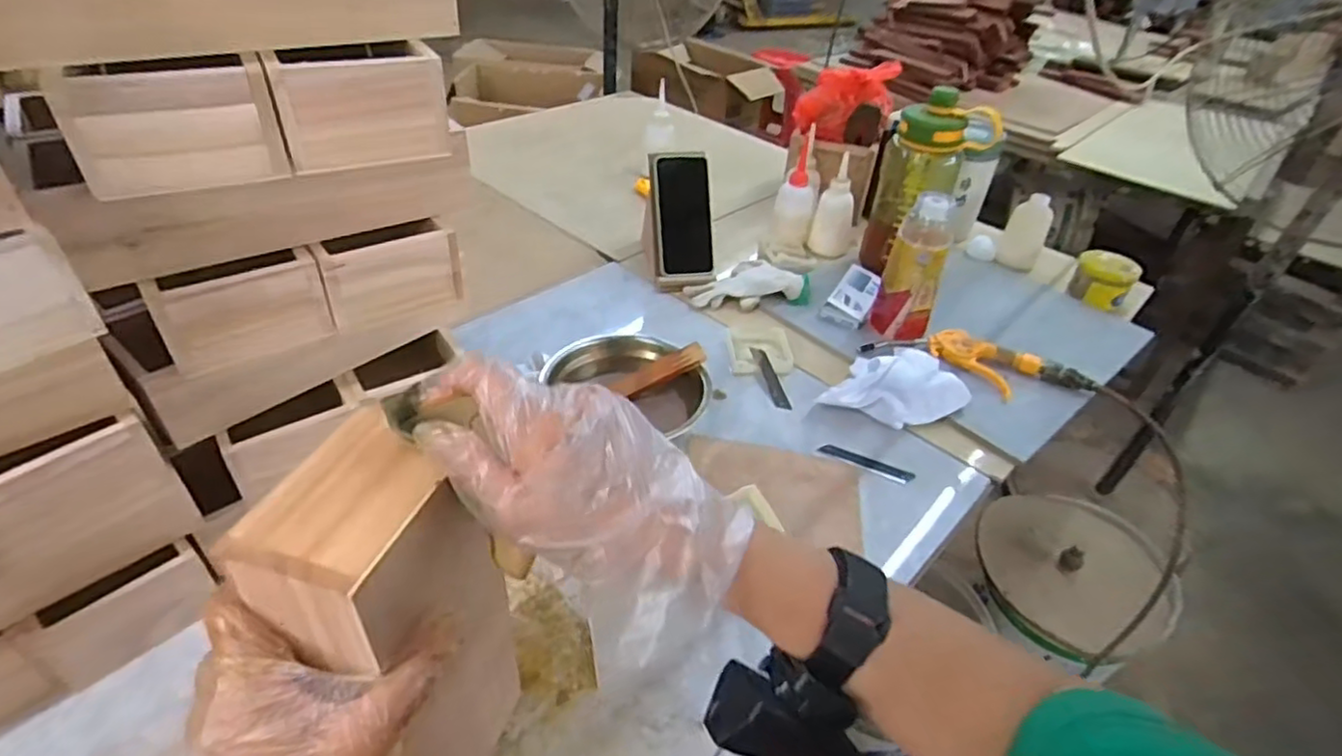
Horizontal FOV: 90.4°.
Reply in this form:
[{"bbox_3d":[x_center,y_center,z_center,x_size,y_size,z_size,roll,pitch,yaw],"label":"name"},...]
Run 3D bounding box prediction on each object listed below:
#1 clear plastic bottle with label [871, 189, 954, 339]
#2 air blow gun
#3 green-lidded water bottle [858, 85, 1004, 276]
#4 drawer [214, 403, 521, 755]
[{"bbox_3d":[0.305,-0.134,0.832,0.054,0.184,0.063,-5,40,-13],"label":"clear plastic bottle with label"},{"bbox_3d":[0.385,-0.019,0.836,0.268,0.034,0.101,23,42,20],"label":"air blow gun"},{"bbox_3d":[0.355,-0.265,0.941,0.123,0.253,0.084,11,39,6],"label":"green-lidded water bottle"},{"bbox_3d":[-0.137,0.154,0.365,0.064,0.267,0.085,9,40,12],"label":"drawer"}]

